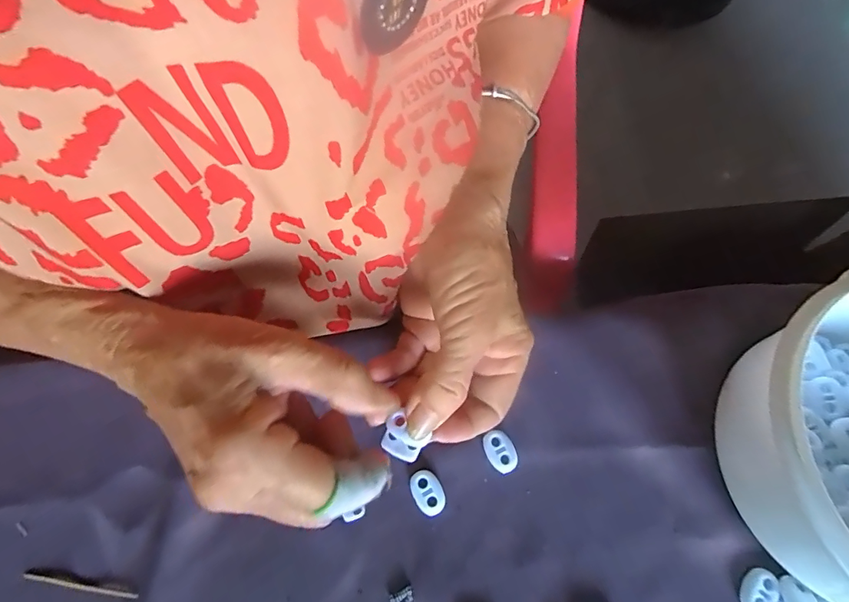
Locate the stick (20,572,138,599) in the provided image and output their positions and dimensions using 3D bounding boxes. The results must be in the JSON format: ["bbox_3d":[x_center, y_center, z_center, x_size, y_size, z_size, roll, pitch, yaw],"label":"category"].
[{"bbox_3d":[-0.171,0.140,0.223,0.060,0.006,0.004,8,68,4],"label":"stick"}]

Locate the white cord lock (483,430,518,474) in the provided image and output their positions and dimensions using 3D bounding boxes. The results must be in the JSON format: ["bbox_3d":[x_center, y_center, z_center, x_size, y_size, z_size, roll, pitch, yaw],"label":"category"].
[{"bbox_3d":[0.042,0.083,0.251,0.015,0.005,0.022,-20,69,-7],"label":"white cord lock"}]

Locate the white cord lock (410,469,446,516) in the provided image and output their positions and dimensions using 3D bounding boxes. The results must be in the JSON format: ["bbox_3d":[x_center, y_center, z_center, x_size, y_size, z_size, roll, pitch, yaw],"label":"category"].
[{"bbox_3d":[0.002,0.102,0.243,0.015,0.005,0.023,-24,70,-8],"label":"white cord lock"}]

